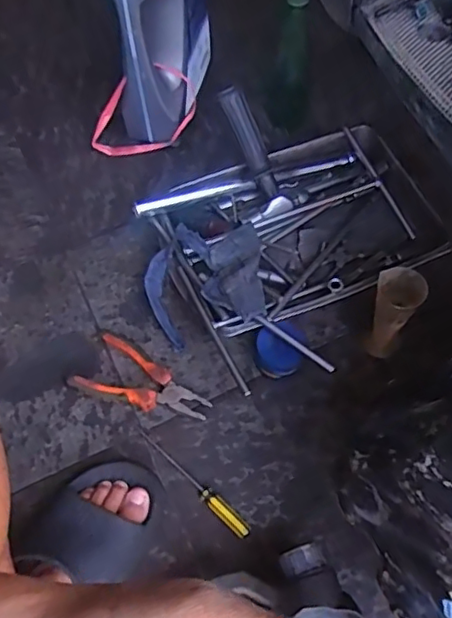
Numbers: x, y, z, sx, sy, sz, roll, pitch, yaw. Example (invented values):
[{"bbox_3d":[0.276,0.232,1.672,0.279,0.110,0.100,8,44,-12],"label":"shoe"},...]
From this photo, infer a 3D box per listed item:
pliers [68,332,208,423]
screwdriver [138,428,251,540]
[{"bbox_3d":[-0.102,0.085,0.724,0.169,0.026,0.068,16,65,11],"label":"pliers"},{"bbox_3d":[-0.038,0.192,0.669,0.016,0.017,0.172,-41,68,-17],"label":"screwdriver"}]

